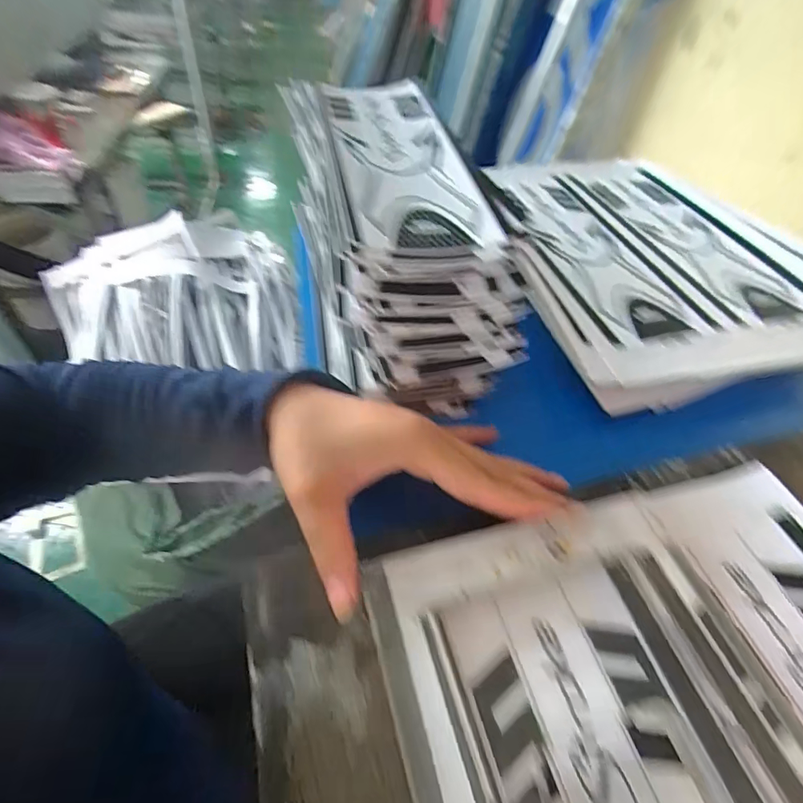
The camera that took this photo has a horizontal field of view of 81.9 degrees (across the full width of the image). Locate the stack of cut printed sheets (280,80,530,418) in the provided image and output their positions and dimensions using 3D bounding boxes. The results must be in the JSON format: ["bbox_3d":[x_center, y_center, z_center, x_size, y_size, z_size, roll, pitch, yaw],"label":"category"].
[{"bbox_3d":[-0.011,-0.141,0.360,0.119,0.104,0.291,-8,49,-13],"label":"stack of cut printed sheets"}]

